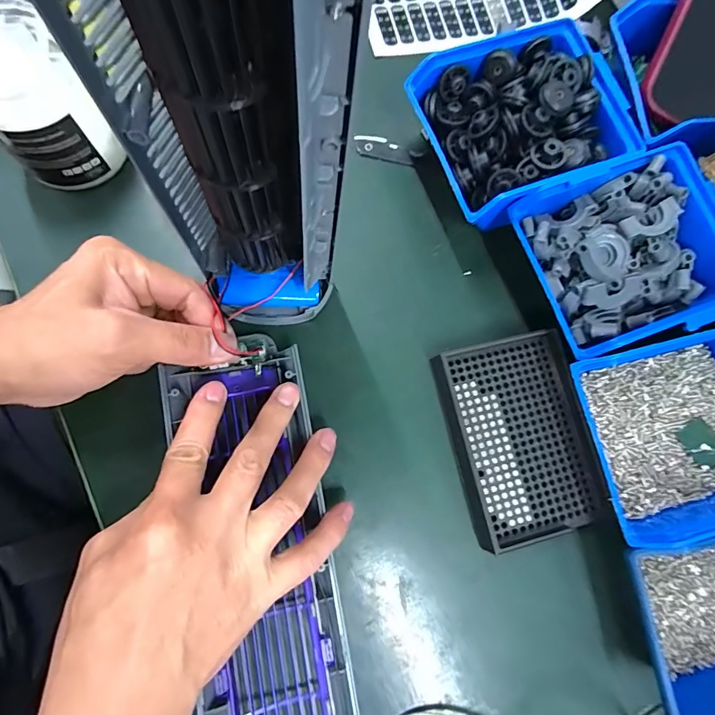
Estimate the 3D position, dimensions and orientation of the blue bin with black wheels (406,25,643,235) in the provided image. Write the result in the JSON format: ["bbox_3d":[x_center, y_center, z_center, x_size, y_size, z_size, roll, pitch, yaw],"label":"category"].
[{"bbox_3d":[0.115,-0.168,0.314,0.137,0.068,0.121,-26,83,-10],"label":"blue bin with black wheels"}]

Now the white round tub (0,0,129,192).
[{"bbox_3d":[-0.206,-0.164,0.274,0.069,0.075,0.074,-29,83,-10],"label":"white round tub"}]

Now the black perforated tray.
[{"bbox_3d":[0.113,0.054,0.294,0.096,0.016,0.133,-11,80,-8],"label":"black perforated tray"}]

